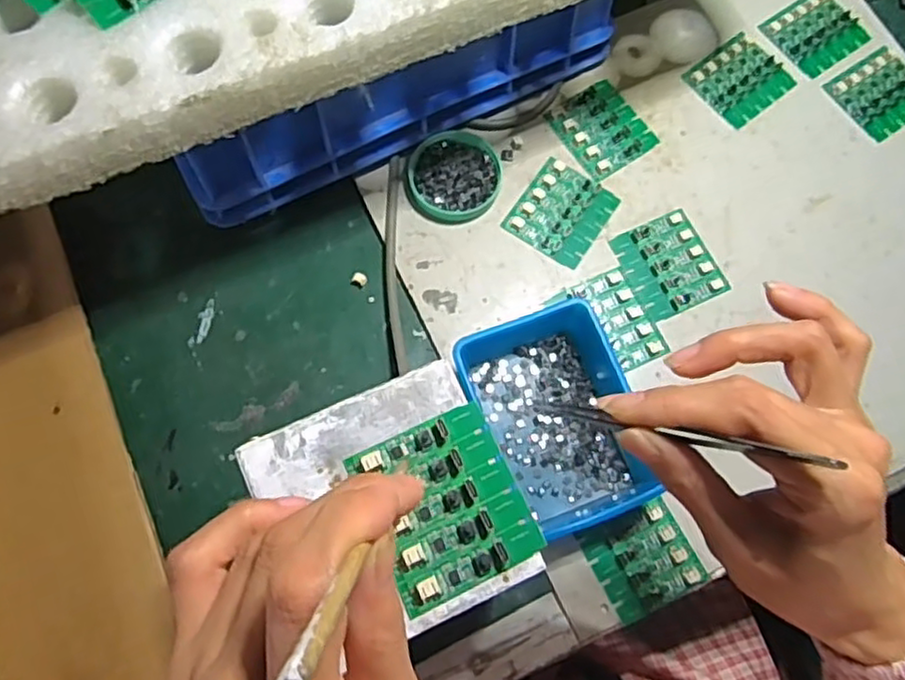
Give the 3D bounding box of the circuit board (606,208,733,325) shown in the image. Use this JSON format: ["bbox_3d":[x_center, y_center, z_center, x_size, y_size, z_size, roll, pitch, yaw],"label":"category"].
[{"bbox_3d":[0.156,-0.055,0.483,0.061,0.005,0.068,-24,74,-8],"label":"circuit board"}]

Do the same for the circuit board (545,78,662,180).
[{"bbox_3d":[0.115,-0.162,0.515,0.063,0.005,0.068,-31,75,-10],"label":"circuit board"}]

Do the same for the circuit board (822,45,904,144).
[{"bbox_3d":[0.337,-0.193,0.529,0.072,0.008,0.062,-32,76,-10],"label":"circuit board"}]

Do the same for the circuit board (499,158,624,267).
[{"bbox_3d":[0.080,-0.094,0.492,0.062,0.004,0.070,34,75,9],"label":"circuit board"}]

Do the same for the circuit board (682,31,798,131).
[{"bbox_3d":[0.226,-0.204,0.529,0.067,0.005,0.061,-37,76,-12],"label":"circuit board"}]

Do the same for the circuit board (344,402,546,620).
[{"bbox_3d":[-0.003,0.068,0.285,0.061,0.007,0.069,-24,74,-8],"label":"circuit board"}]

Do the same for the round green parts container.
[{"bbox_3d":[0.001,-0.119,0.492,0.069,0.012,0.068,0,72,-1],"label":"round green parts container"}]

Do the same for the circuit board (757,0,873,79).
[{"bbox_3d":[0.293,-0.248,0.544,0.068,0.007,0.063,-35,76,-11],"label":"circuit board"}]

